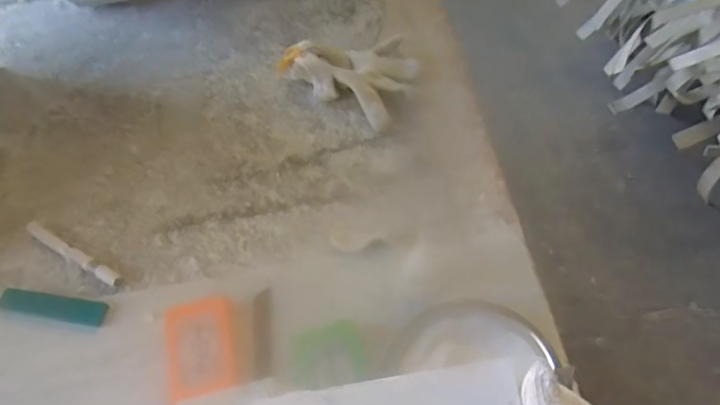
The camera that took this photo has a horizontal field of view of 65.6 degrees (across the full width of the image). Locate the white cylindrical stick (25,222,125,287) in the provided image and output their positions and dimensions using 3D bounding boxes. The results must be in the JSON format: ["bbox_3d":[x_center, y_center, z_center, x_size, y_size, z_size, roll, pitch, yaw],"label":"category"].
[{"bbox_3d":[-0.304,0.054,0.592,0.141,0.015,0.015,27,64,17],"label":"white cylindrical stick"}]

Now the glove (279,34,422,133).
[{"bbox_3d":[-0.007,-0.173,0.699,0.166,0.041,0.129,28,64,18],"label":"glove"}]

